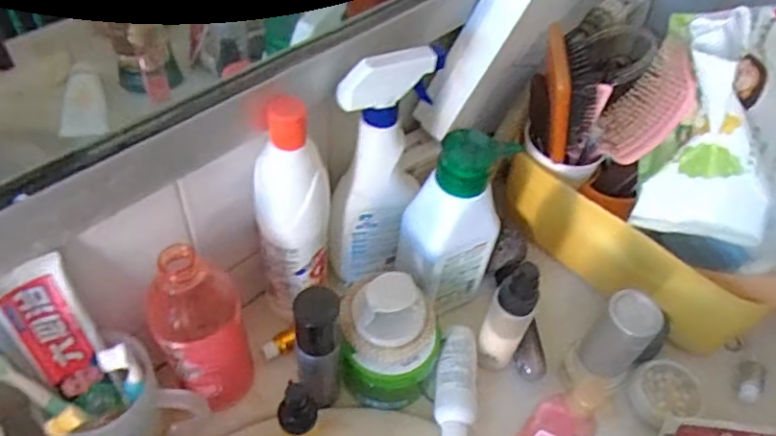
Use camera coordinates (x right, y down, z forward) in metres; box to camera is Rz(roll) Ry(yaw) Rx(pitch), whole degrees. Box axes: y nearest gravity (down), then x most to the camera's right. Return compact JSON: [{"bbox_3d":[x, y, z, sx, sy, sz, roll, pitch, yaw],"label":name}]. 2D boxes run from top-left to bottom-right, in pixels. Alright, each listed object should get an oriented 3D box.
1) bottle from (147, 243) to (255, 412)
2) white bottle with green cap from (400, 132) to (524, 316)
[{"bbox_3d":[-0.143,0.089,0.450,0.052,0.169,0.062,31,53,19],"label":"bottle"},{"bbox_3d":[0.059,0.011,0.526,0.083,0.193,0.053,-6,51,-12],"label":"white bottle with green cap"}]

